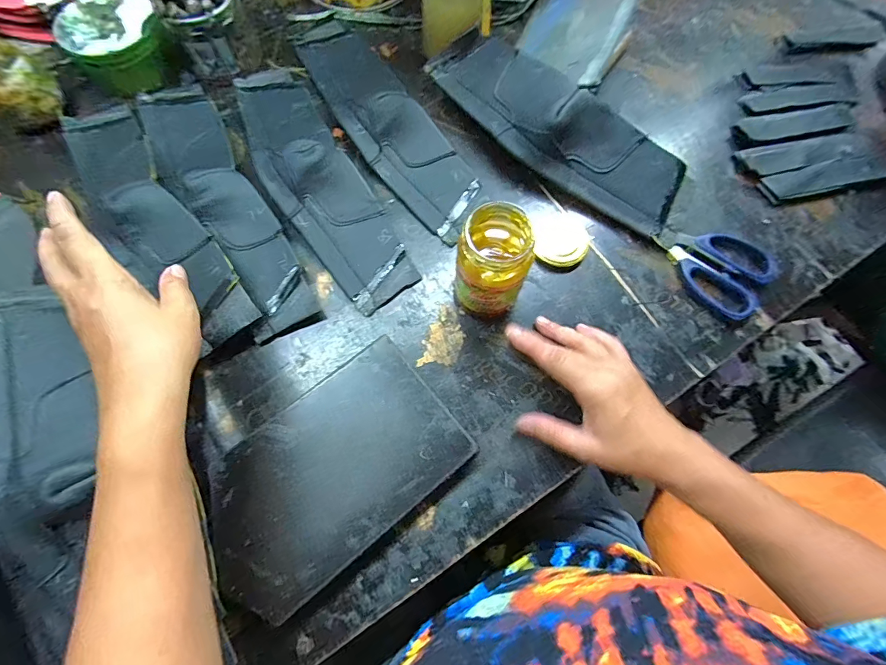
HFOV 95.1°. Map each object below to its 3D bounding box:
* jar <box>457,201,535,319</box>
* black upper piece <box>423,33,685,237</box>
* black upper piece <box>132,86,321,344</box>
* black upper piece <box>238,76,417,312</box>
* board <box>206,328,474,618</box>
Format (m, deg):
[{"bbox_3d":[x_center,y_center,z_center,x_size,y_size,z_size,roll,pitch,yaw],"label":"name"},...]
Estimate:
[{"bbox_3d":[0.041,-0.054,0.349,0.054,0.109,0.064,13,73,3],"label":"jar"},{"bbox_3d":[0.110,-0.213,0.425,0.291,0.065,0.089,40,76,11],"label":"black upper piece"},{"bbox_3d":[-0.229,-0.141,0.414,0.074,0.033,0.322,-30,75,-10],"label":"black upper piece"},{"bbox_3d":[-0.138,-0.169,0.416,0.088,0.044,0.319,-29,75,-10],"label":"black upper piece"},{"bbox_3d":[-0.090,0.114,0.338,0.204,0.023,0.127,-38,77,-12],"label":"board"}]

